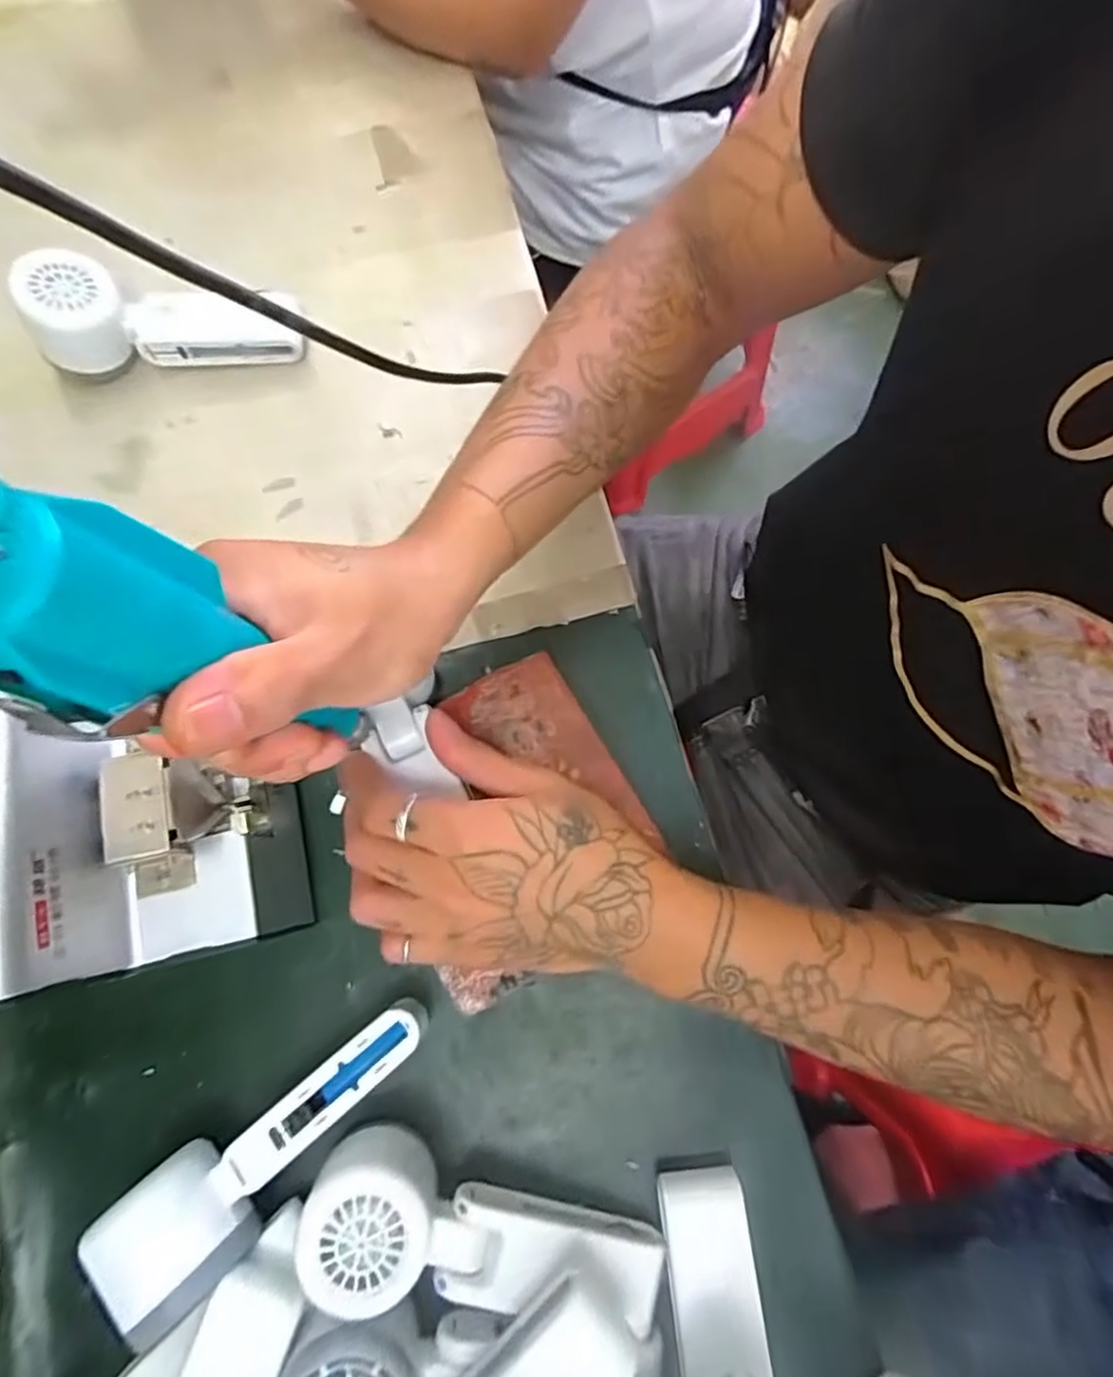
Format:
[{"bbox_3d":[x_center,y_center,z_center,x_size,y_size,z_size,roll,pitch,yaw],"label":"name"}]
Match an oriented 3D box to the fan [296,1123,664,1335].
[{"bbox_3d":[-0.033,0.259,0.303,0.163,0.053,0.057,19,75,5],"label":"fan"}]

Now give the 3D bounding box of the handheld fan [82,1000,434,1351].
[{"bbox_3d":[-0.133,0.210,0.313,0.155,0.057,0.053,-43,78,-9],"label":"handheld fan"}]

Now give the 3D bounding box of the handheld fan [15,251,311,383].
[{"bbox_3d":[-0.251,-0.237,0.434,0.159,0.051,0.062,-2,74,-13],"label":"handheld fan"}]

